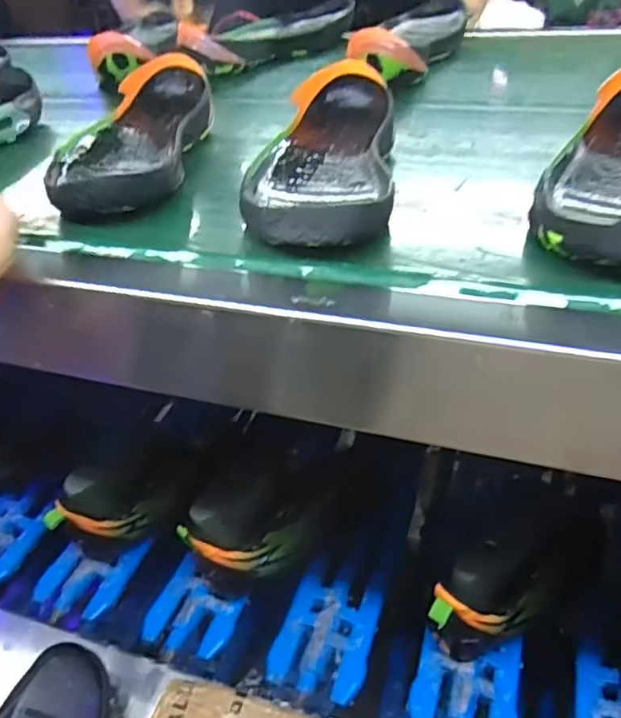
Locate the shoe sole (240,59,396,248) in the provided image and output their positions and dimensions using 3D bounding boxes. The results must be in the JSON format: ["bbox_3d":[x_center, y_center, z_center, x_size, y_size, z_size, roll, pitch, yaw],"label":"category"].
[{"bbox_3d":[0.012,-0.148,0.455,0.091,0.047,0.265,-1,41,8],"label":"shoe sole"}]

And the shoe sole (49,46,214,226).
[{"bbox_3d":[-0.145,-0.191,0.520,0.091,0.053,0.238,-4,41,6],"label":"shoe sole"}]

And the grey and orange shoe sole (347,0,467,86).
[{"bbox_3d":[0.120,-0.376,0.722,0.101,0.060,0.261,6,43,16],"label":"grey and orange shoe sole"}]

